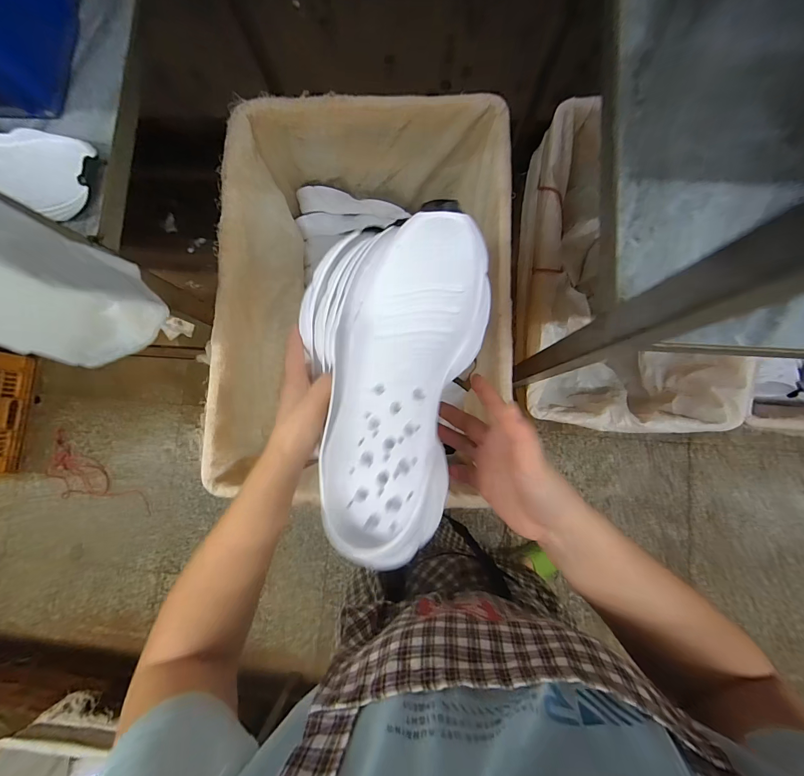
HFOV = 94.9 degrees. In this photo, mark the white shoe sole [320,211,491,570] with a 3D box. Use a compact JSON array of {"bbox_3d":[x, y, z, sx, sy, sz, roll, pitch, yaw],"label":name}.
[{"bbox_3d":[-0.004,-0.007,0.305,0.113,0.044,0.270,11,82,4],"label":"white shoe sole"}]

